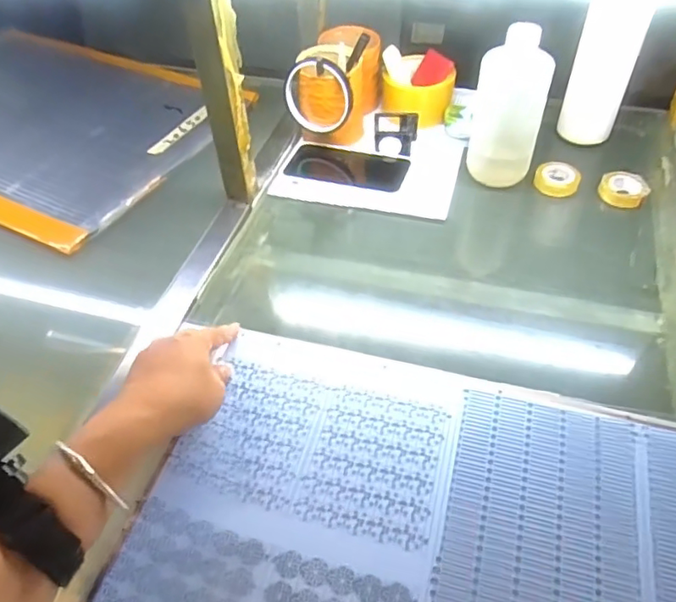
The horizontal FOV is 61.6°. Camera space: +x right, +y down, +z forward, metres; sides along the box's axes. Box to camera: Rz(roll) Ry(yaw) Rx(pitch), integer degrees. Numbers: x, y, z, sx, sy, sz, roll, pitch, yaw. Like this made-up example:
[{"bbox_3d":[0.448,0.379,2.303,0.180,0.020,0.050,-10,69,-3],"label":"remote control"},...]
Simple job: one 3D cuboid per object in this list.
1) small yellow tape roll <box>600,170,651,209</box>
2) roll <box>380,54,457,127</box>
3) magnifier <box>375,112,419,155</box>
[{"bbox_3d":[0.324,-0.127,0.642,0.049,0.017,0.048,-1,49,2],"label":"small yellow tape roll"},{"bbox_3d":[0.104,-0.276,0.751,0.094,0.050,0.097,-1,49,2],"label":"roll"},{"bbox_3d":[0.074,-0.213,0.714,0.054,0.029,0.067,1,49,4],"label":"magnifier"}]

